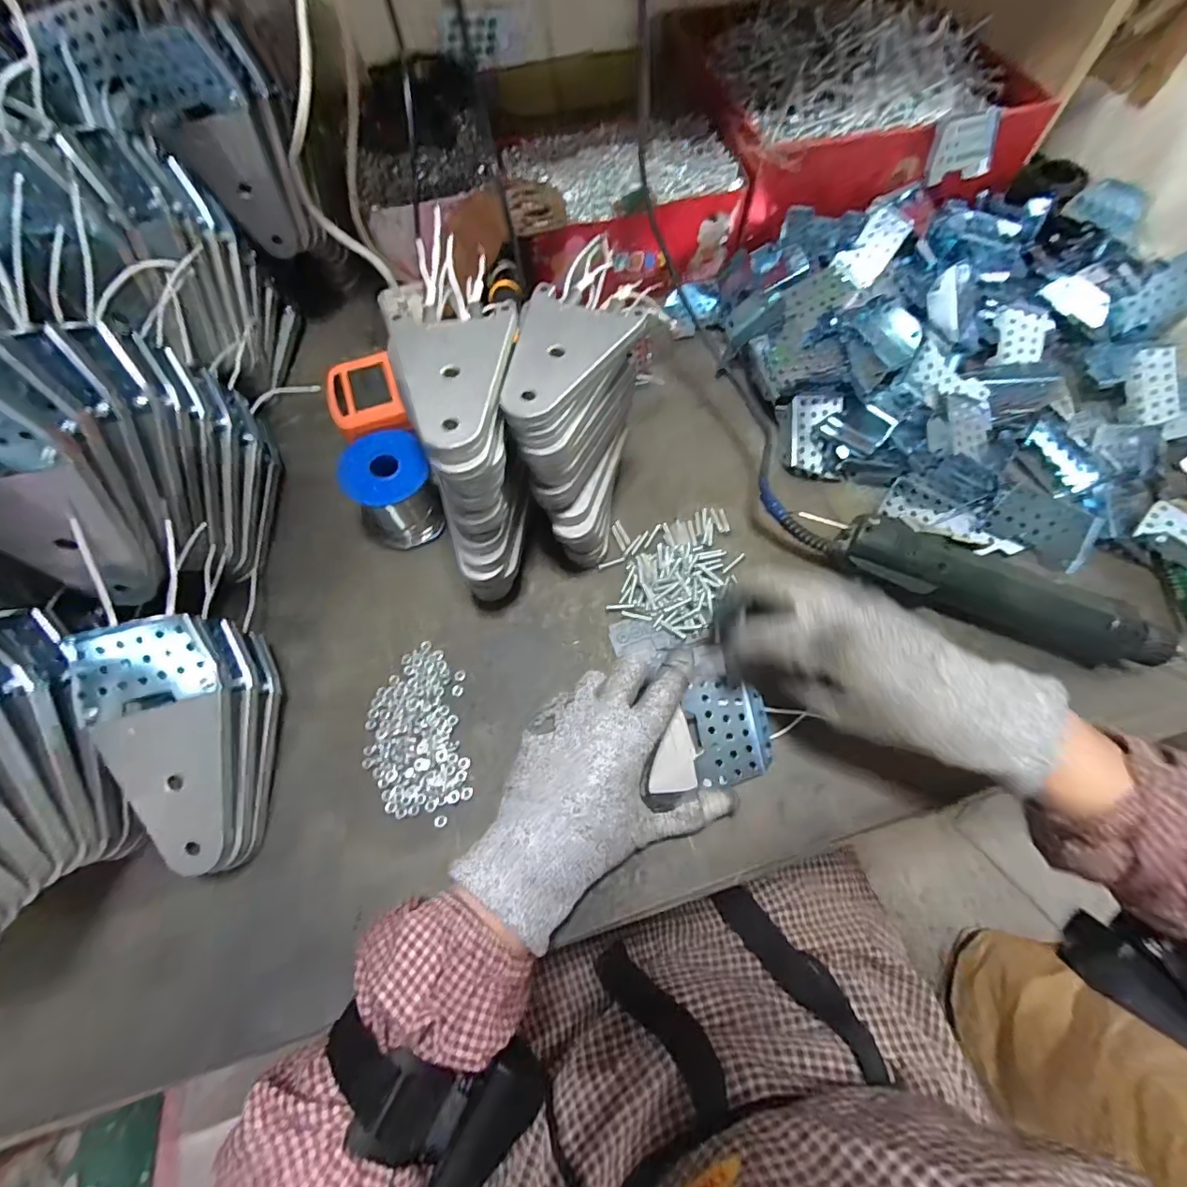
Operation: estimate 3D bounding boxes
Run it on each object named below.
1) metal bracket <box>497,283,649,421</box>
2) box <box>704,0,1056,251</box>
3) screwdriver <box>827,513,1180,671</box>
[{"bbox_3d":[-0.020,-0.134,0.289,0.064,0.006,0.098,22,67,10],"label":"metal bracket"},{"bbox_3d":[0.262,-0.489,0.520,0.301,0.093,0.241,-9,66,-4],"label":"box"},{"bbox_3d":[0.280,0.000,0.368,0.208,0.038,0.044,19,67,9],"label":"screwdriver"}]

